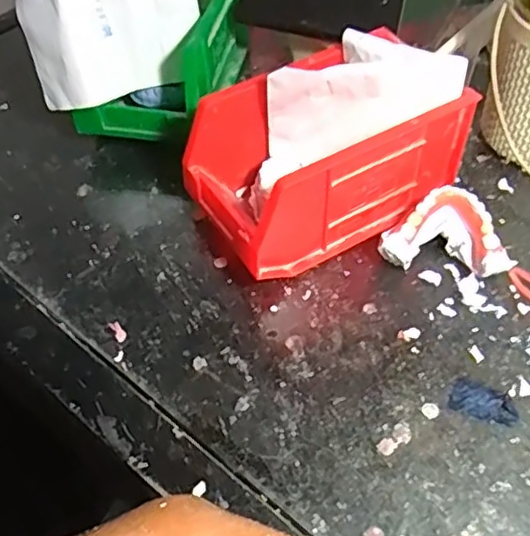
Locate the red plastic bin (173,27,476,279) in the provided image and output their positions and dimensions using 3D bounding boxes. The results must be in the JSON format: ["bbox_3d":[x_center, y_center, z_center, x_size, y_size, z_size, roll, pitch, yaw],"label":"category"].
[{"bbox_3d":[0.039,-0.078,0.438,0.171,0.093,0.105,-30,56,-18],"label":"red plastic bin"}]

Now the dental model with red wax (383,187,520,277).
[{"bbox_3d":[0.119,-0.022,0.430,0.079,0.033,0.055,7,53,9],"label":"dental model with red wax"}]

